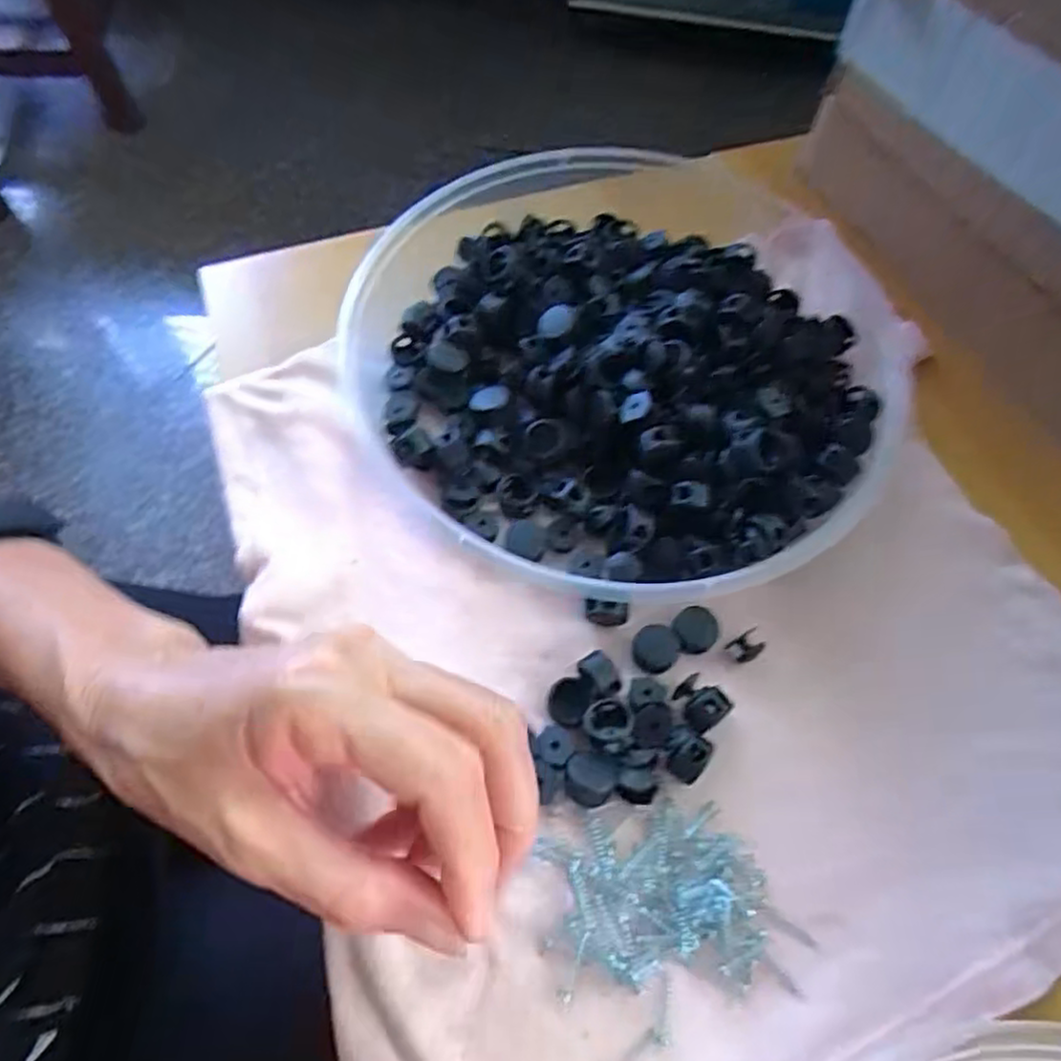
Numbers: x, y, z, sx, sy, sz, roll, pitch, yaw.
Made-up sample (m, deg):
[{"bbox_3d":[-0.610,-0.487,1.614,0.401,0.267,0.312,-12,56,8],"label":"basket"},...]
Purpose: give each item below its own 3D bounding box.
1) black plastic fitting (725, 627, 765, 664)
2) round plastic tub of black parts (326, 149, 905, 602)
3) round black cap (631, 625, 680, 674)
[{"bbox_3d":[0.082,0.044,0.262,0.012,0.004,0.009,-31,68,-14],"label":"black plastic fitting"},{"bbox_3d":[0.045,-0.088,0.308,0.229,0.039,0.244,1,63,-2],"label":"round plastic tub of black parts"},{"bbox_3d":[0.048,0.045,0.262,0.017,0.006,0.017,1,63,-2],"label":"round black cap"}]

